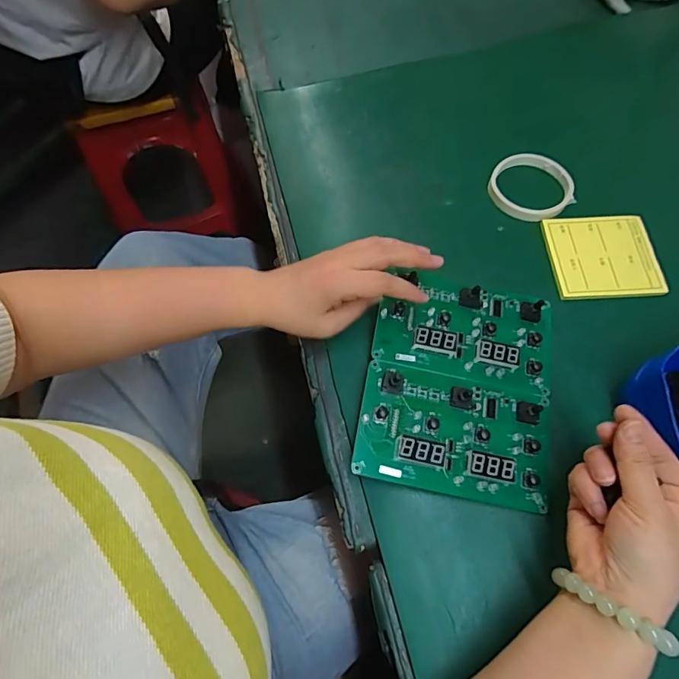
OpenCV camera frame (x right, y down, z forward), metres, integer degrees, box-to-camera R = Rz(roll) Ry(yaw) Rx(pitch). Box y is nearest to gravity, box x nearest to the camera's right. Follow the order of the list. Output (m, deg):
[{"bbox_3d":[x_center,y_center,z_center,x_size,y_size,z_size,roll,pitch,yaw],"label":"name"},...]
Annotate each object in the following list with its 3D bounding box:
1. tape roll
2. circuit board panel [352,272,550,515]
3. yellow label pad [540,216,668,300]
[{"bbox_3d":[0.218,-0.173,0.512,0.091,0.016,0.087,0,66,0],"label":"tape roll"},{"bbox_3d":[0.108,0.036,0.407,0.161,0.027,0.196,10,66,5],"label":"circuit board panel"},{"bbox_3d":[0.278,-0.088,0.479,0.109,0.007,0.098,-2,66,-1],"label":"yellow label pad"}]

